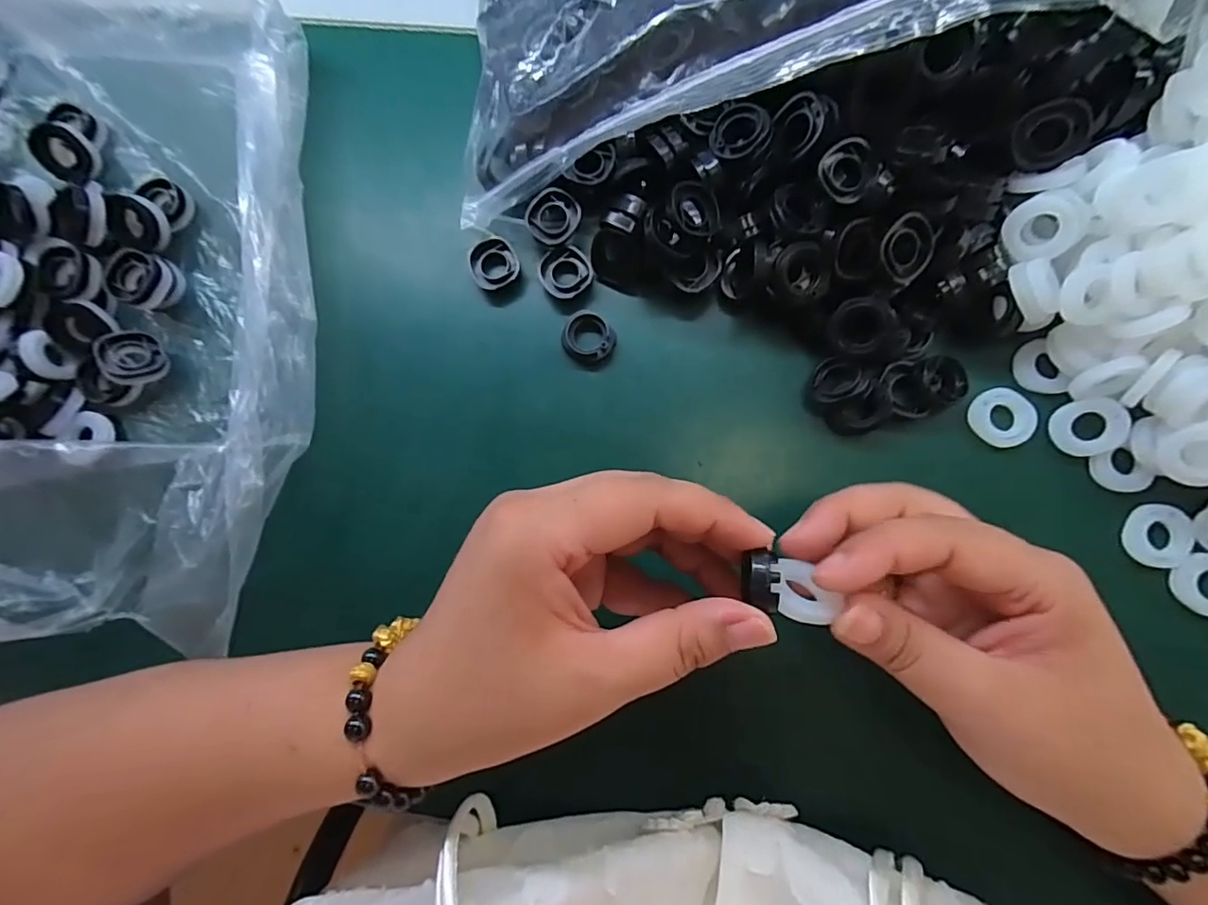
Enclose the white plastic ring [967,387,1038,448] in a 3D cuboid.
[{"bbox_3d":[0.183,-0.017,0.244,0.026,0.005,0.027,0,86,4],"label":"white plastic ring"}]

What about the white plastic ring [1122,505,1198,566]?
[{"bbox_3d":[0.244,0.037,0.233,0.025,0.004,0.026,0,86,4],"label":"white plastic ring"}]

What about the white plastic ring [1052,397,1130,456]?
[{"bbox_3d":[0.216,-0.011,0.236,0.027,0.007,0.025,0,99,21],"label":"white plastic ring"}]

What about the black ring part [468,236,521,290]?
[{"bbox_3d":[-0.056,-0.095,0.270,0.025,0.011,0.025,0,86,4],"label":"black ring part"}]

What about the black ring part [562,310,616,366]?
[{"bbox_3d":[-0.008,-0.057,0.263,0.025,0.010,0.025,0,86,4],"label":"black ring part"}]

